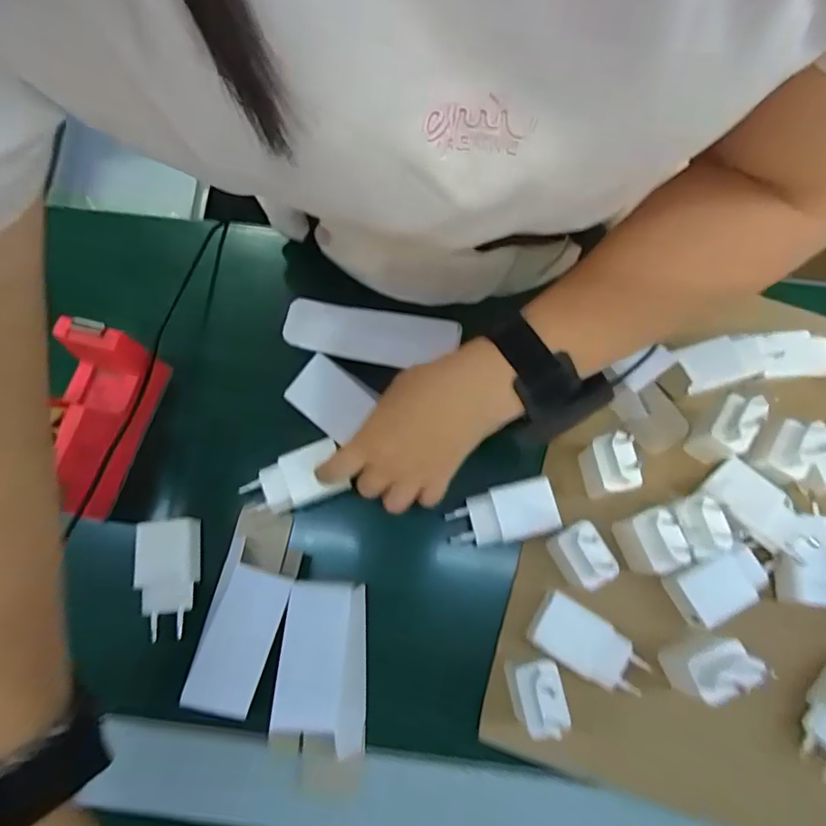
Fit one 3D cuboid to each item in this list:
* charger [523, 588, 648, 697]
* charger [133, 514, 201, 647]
[{"bbox_3d":[0.121,0.161,0.363,0.075,0.025,0.039,32,75,9],"label":"charger"},{"bbox_3d":[-0.177,0.118,0.377,0.038,0.021,0.080,-5,73,-2],"label":"charger"}]

